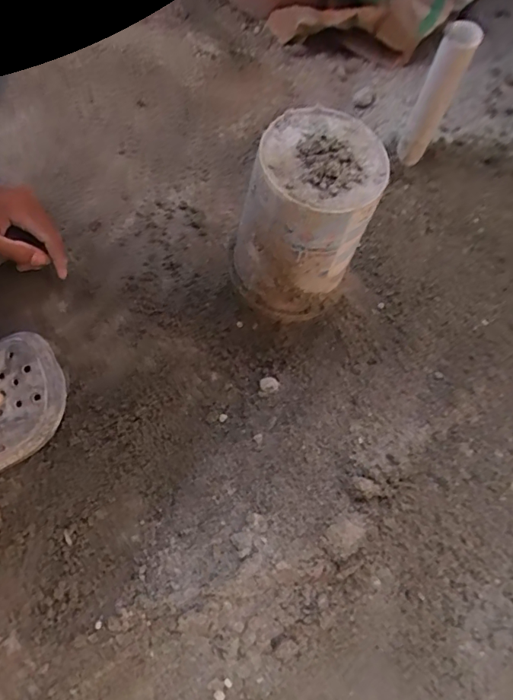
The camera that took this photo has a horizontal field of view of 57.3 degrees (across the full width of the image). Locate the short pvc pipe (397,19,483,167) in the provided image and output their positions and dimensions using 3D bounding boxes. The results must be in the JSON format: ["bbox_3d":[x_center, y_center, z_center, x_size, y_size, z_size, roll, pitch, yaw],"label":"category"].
[{"bbox_3d":[0.196,-0.273,0.530,0.036,0.176,0.031,24,67,7],"label":"short pvc pipe"}]

